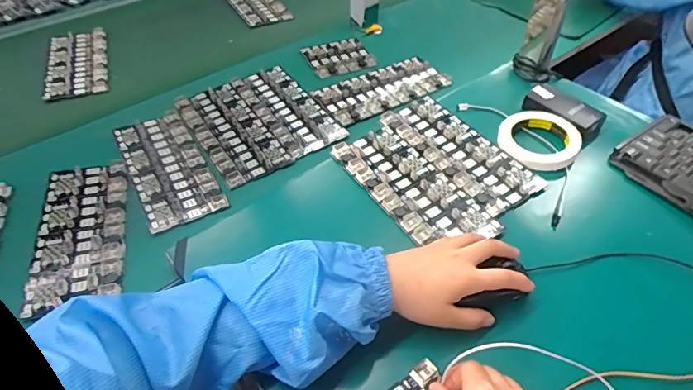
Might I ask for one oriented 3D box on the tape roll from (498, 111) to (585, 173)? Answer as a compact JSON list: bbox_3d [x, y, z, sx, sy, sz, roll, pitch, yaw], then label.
[{"bbox_3d":[0.263,-0.074,0.644,0.105,0.020,0.109,0,46,0],"label":"tape roll"}]

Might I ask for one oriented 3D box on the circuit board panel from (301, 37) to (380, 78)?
[{"bbox_3d":[-0.013,-0.249,0.854,0.109,0.009,0.105,-18,51,-15],"label":"circuit board panel"}]

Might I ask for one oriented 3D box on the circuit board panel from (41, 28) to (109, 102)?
[{"bbox_3d":[-0.485,-0.241,0.850,0.100,0.019,0.219,-13,48,-13],"label":"circuit board panel"}]

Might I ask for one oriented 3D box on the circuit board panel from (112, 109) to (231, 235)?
[{"bbox_3d":[-0.249,-0.040,0.651,0.096,0.006,0.225,-23,52,-21],"label":"circuit board panel"}]

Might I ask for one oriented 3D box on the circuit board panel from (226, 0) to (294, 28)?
[{"bbox_3d":[-0.207,-0.432,1.045,0.106,0.013,0.232,-19,51,-25],"label":"circuit board panel"}]

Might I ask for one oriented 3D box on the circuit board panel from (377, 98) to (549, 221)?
[{"bbox_3d":[0.150,-0.060,0.642,0.097,0.022,0.234,-27,50,-23],"label":"circuit board panel"}]

